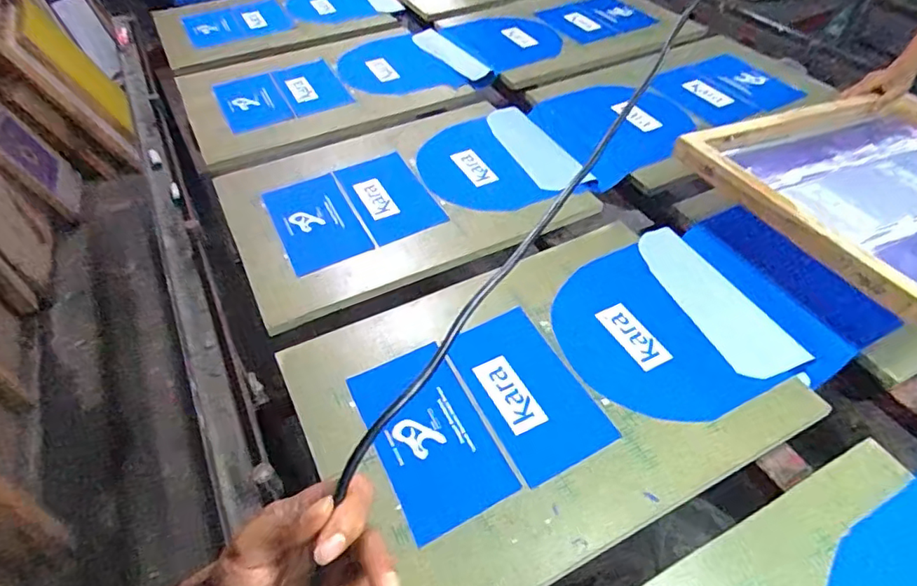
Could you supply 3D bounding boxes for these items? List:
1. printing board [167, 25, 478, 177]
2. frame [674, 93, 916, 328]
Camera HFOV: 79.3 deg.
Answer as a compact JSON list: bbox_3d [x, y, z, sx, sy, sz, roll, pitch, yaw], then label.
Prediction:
[{"bbox_3d":[-0.336,-0.523,1.393,0.674,0.038,0.447,-23,50,-19],"label":"printing board"},{"bbox_3d":[0.758,-0.193,0.957,0.633,0.046,0.459,-18,50,-24],"label":"frame"}]

